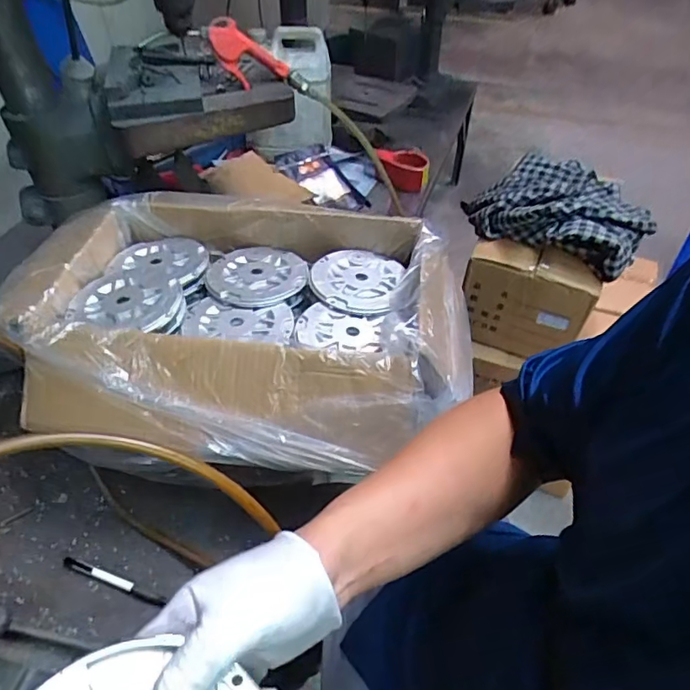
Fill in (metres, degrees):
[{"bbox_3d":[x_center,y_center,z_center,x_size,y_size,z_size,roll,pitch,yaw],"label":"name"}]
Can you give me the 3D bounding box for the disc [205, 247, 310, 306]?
[{"bbox_3d":[-0.120,-0.094,0.722,0.133,0.010,0.118,-2,47,-1],"label":"disc"}]

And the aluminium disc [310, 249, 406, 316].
[{"bbox_3d":[0.011,-0.088,0.709,0.120,0.011,0.126,0,46,0],"label":"aluminium disc"}]

